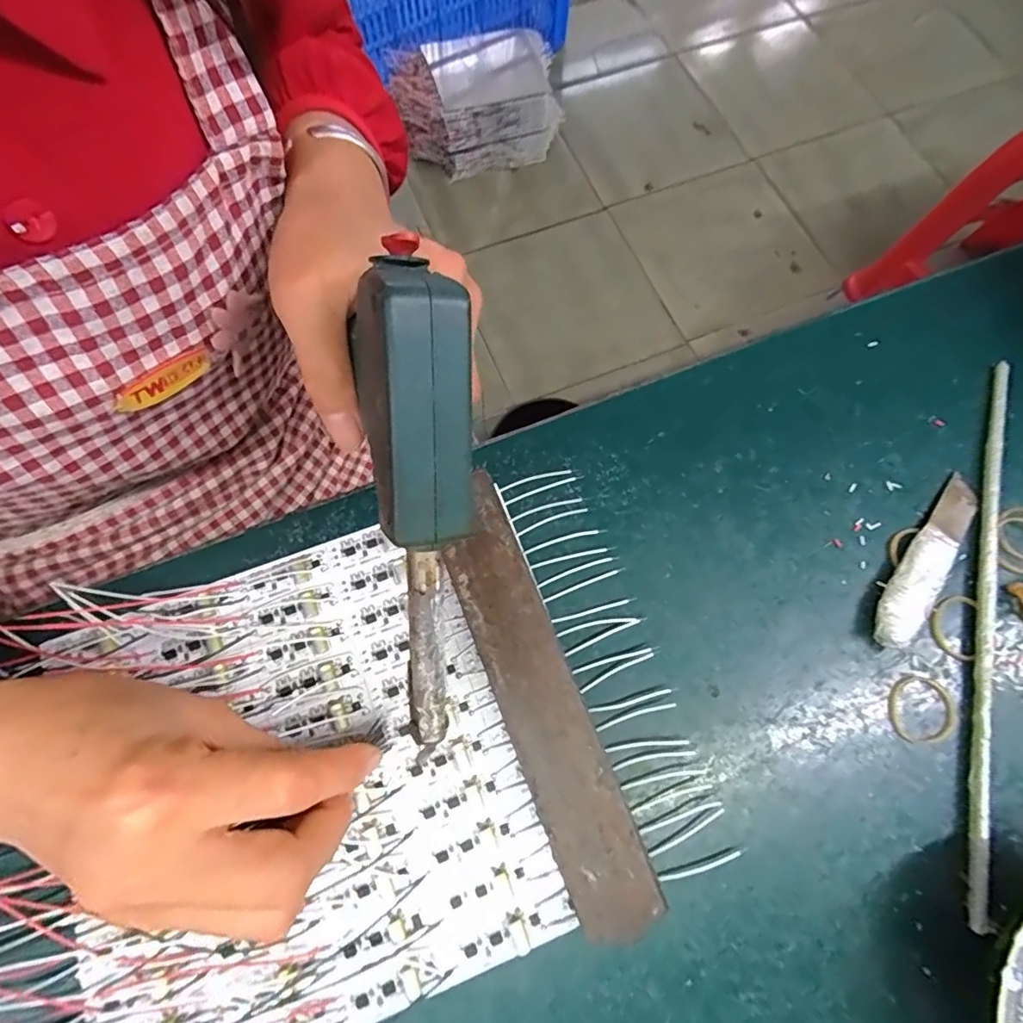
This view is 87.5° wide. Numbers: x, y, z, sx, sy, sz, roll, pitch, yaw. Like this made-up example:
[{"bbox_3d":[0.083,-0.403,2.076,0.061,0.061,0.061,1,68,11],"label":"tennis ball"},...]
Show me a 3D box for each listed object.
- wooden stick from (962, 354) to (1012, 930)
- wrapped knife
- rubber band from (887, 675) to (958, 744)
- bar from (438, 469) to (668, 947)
[{"bbox_3d":[0.224,0.046,0.251,0.007,0.013,0.260,15,74,4],"label":"wooden stick"},{"bbox_3d":[0.203,0.024,0.258,0.021,0.010,0.097,38,77,11],"label":"wrapped knife"},{"bbox_3d":[0.189,0.091,0.244,0.030,0.004,0.029,0,73,0],"label":"rubber band"},{"bbox_3d":[0.010,0.079,0.239,0.036,0.024,0.187,-21,74,-6],"label":"bar"}]

